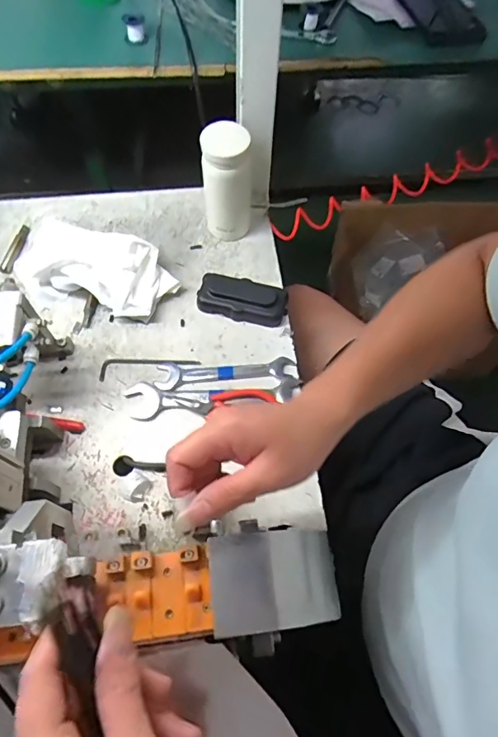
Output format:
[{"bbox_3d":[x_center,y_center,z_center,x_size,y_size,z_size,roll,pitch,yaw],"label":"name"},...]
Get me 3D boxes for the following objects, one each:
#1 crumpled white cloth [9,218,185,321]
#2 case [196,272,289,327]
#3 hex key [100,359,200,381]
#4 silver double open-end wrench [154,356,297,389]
[{"bbox_3d":[-0.181,-0.119,0.560,0.178,0.051,0.089,14,64,5],"label":"crumpled white cloth"},{"bbox_3d":[-0.008,-0.086,0.567,0.107,0.023,0.054,16,64,6],"label":"case"},{"bbox_3d":[-0.115,-0.006,0.535,0.113,0.004,0.022,-8,64,-6],"label":"hex key"},{"bbox_3d":[-0.026,0.004,0.532,0.155,0.004,0.030,-4,64,-3],"label":"silver double open-end wrench"}]

